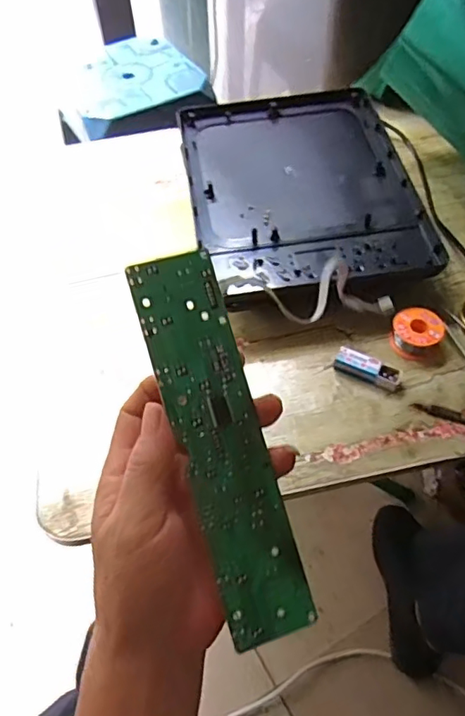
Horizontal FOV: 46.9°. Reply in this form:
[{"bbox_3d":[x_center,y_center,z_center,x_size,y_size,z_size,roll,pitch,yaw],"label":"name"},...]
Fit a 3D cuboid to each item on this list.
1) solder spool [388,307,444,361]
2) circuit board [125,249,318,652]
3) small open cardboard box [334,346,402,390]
[{"bbox_3d":[0.210,-0.029,0.607,0.054,0.029,0.049,-4,56,-2],"label":"solder spool"},{"bbox_3d":[-0.005,0.045,0.284,0.045,0.004,0.204,-17,88,-10],"label":"circuit board"},{"bbox_3d":[0.148,0.012,0.588,0.071,0.022,0.023,24,60,16],"label":"small open cardboard box"}]

